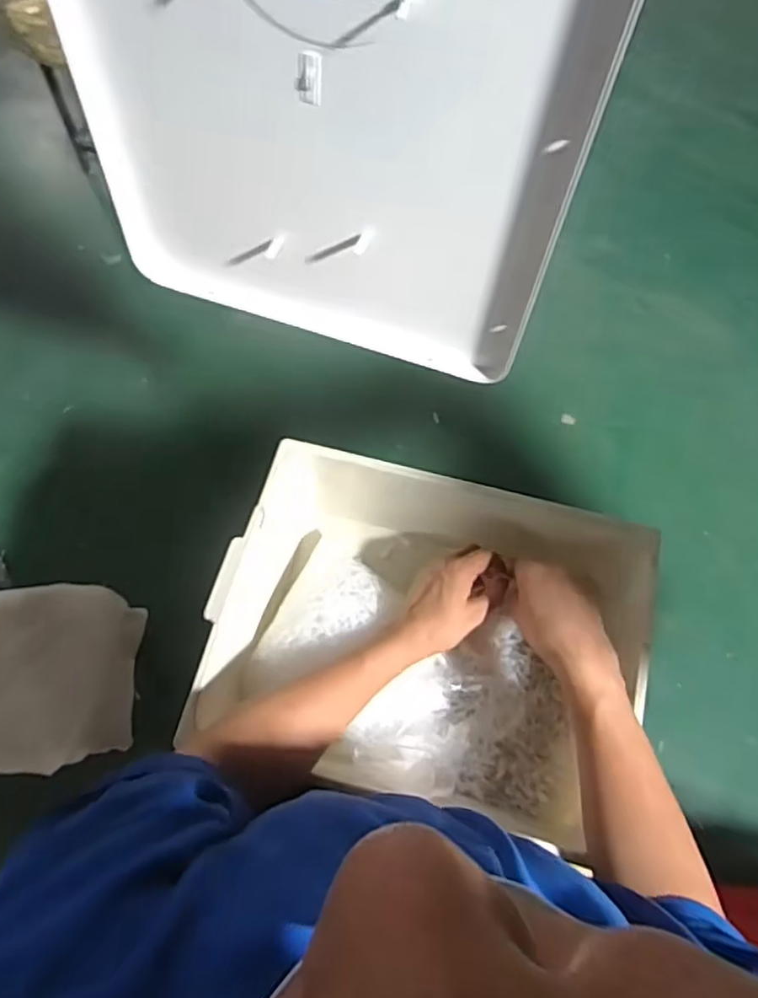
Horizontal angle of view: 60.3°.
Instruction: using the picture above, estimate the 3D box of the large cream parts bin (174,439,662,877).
[{"bbox_3d":[0.041,0.125,0.608,0.358,0.134,0.263,15,72,5],"label":"large cream parts bin"}]

